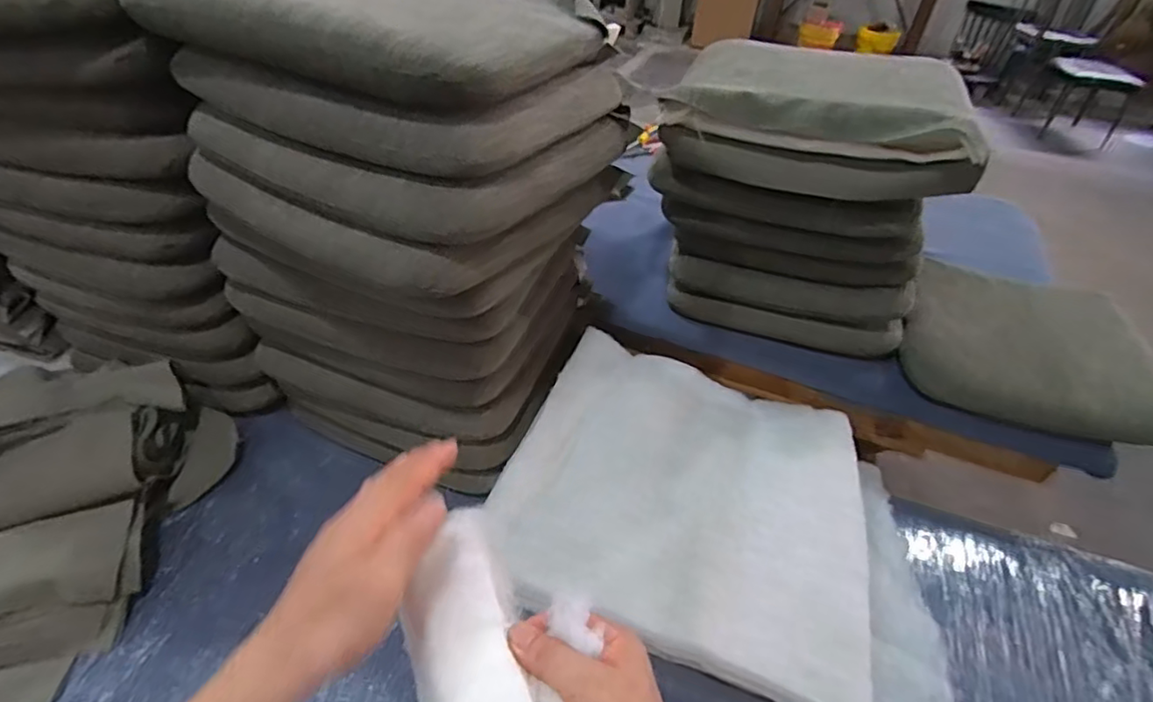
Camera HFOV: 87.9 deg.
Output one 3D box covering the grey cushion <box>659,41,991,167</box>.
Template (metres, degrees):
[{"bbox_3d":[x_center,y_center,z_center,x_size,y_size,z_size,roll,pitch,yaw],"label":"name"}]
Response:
[{"bbox_3d":[0.380,-0.404,0.942,0.433,0.076,0.355,15,43,10],"label":"grey cushion"}]

